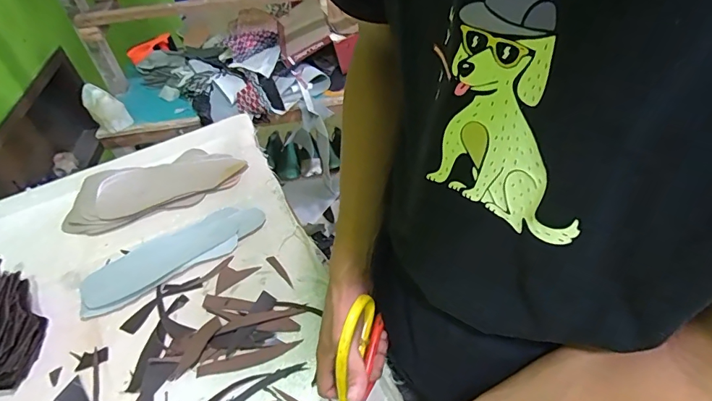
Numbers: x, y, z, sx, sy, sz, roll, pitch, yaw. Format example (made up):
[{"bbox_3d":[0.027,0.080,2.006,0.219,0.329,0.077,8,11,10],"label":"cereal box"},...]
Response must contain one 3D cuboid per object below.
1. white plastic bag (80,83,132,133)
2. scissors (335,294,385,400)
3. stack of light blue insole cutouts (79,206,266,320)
[{"bbox_3d":[-0.663,-0.240,1.168,0.093,0.112,0.099,-25,49,-15],"label":"white plastic bag"},{"bbox_3d":[-0.006,0.200,0.443,0.016,0.098,0.201,10,82,16],"label":"scissors"},{"bbox_3d":[-0.302,0.084,0.728,0.299,0.009,0.102,-27,49,-19],"label":"stack of light blue insole cutouts"}]

